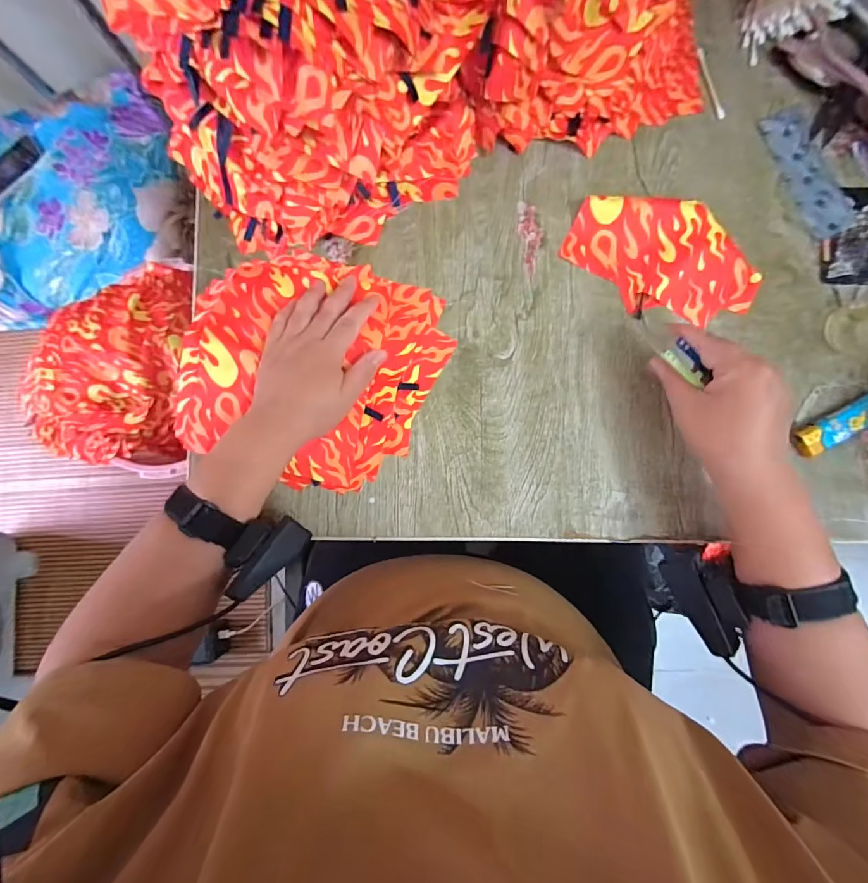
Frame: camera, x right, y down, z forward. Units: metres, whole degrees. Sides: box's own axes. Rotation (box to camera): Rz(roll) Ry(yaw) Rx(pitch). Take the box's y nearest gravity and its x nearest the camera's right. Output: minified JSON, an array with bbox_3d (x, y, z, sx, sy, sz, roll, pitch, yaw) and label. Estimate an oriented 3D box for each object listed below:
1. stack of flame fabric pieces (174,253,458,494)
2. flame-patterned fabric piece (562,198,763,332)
[{"bbox_3d":[-0.120,-0.070,0.372,0.234,0.037,0.202,20,87,6],"label":"stack of flame fabric pieces"},{"bbox_3d":[0.196,-0.159,0.358,0.157,0.025,0.089,42,90,7],"label":"flame-patterned fabric piece"}]

